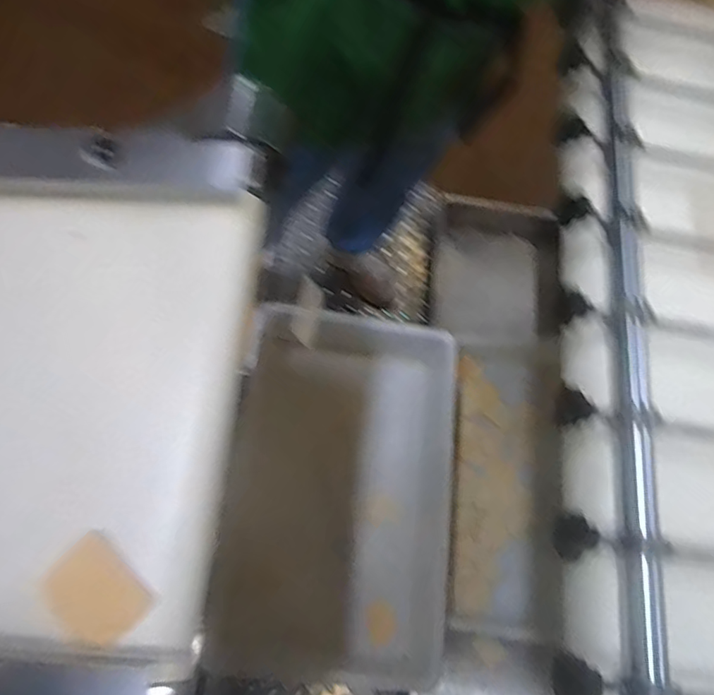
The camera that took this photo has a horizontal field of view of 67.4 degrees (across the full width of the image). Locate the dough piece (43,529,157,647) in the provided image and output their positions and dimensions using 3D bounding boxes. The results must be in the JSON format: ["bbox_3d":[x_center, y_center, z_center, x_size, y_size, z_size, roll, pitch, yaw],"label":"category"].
[{"bbox_3d":[-0.200,0.188,0.409,0.076,0.009,0.057,44,70,10],"label":"dough piece"}]

